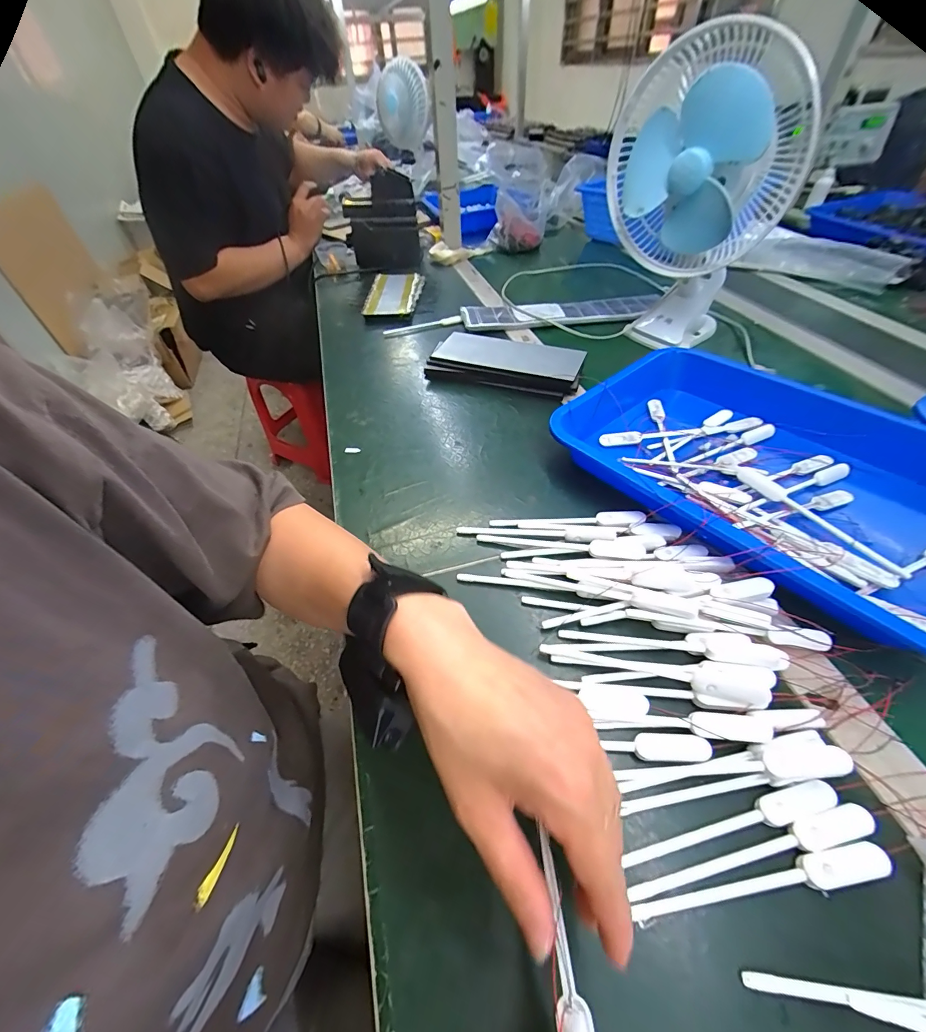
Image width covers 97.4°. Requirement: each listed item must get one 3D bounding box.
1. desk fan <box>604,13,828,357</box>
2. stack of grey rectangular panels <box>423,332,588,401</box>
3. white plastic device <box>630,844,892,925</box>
[{"bbox_3d":[0.305,-0.413,0.555,0.216,0.290,0.157,20,53,21],"label":"desk fan"},{"bbox_3d":[0.059,-0.218,0.574,0.211,0.033,0.096,13,51,16],"label":"stack of grey rectangular panels"},{"bbox_3d":[0.157,0.194,0.216,0.138,0.007,0.015,-8,49,-2],"label":"white plastic device"}]

